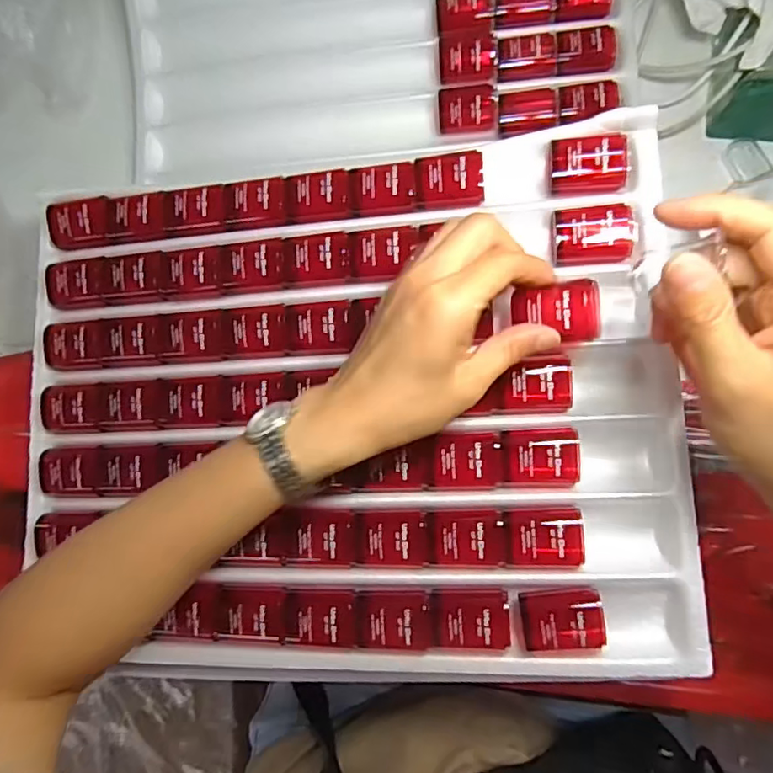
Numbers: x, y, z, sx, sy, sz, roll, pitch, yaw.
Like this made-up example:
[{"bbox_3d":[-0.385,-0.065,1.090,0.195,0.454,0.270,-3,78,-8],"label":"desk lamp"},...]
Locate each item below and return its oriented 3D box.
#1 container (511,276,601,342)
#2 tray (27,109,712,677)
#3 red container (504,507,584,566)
[{"bbox_3d":[0.085,-0.038,0.276,0.040,0.017,0.031,4,83,3],"label":"container"},{"bbox_3d":[-0.034,0.010,0.319,0.382,0.030,0.298,-4,82,8],"label":"tray"},{"bbox_3d":[0.083,0.079,0.291,0.040,0.014,0.029,0,83,8],"label":"red container"}]

